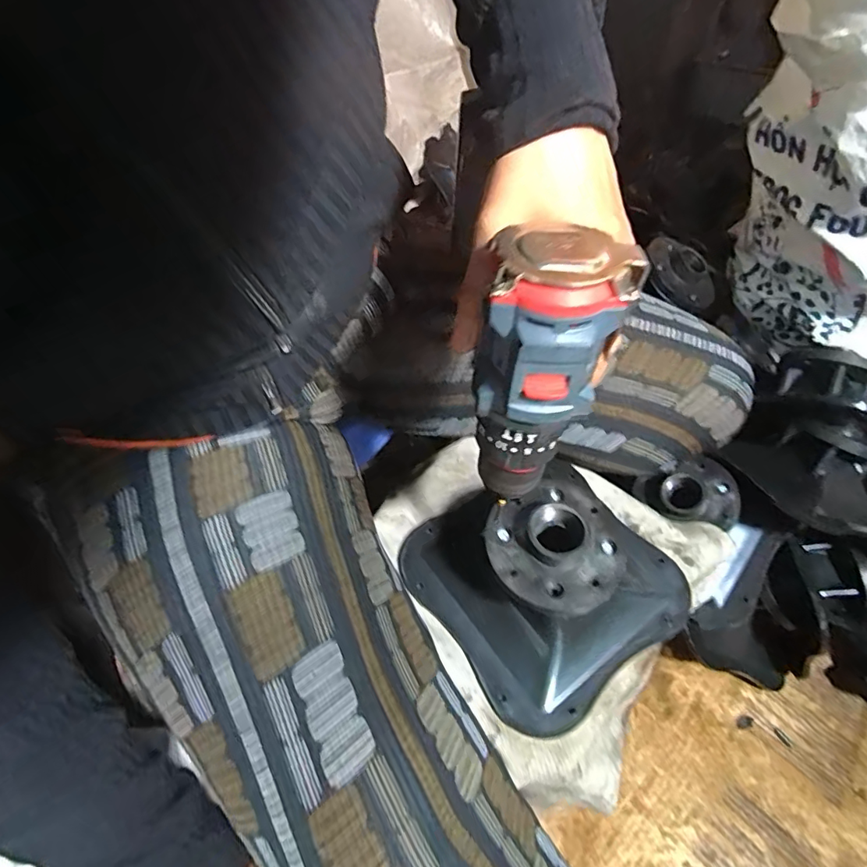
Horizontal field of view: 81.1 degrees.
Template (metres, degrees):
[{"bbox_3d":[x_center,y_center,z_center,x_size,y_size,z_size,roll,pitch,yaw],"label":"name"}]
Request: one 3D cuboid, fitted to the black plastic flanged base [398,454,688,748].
[{"bbox_3d":[0.092,0.096,0.384,0.179,0.089,0.174,-28,56,-19],"label":"black plastic flanged base"}]

